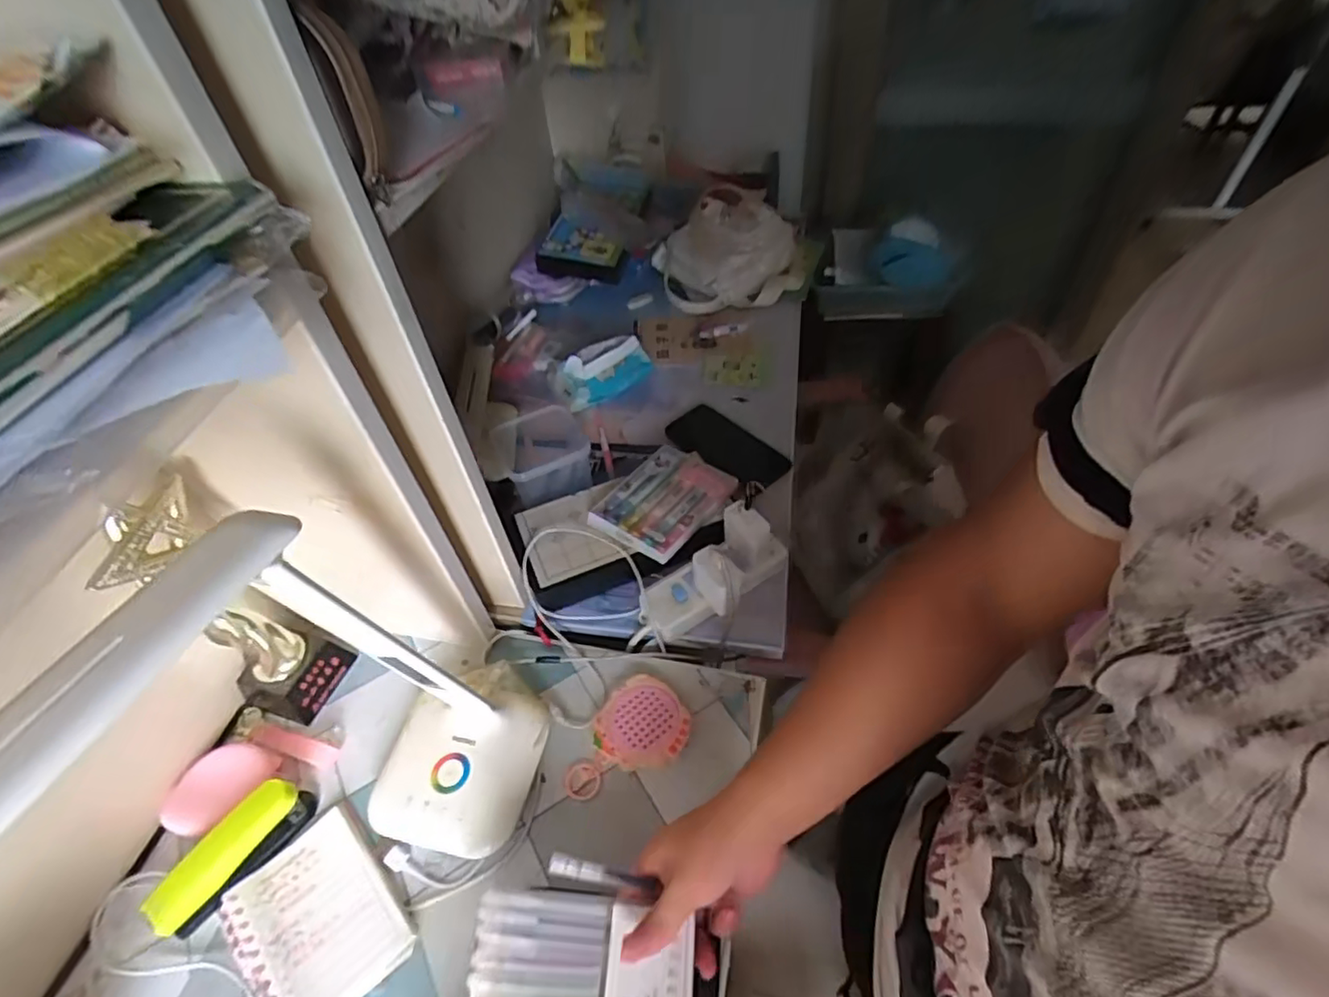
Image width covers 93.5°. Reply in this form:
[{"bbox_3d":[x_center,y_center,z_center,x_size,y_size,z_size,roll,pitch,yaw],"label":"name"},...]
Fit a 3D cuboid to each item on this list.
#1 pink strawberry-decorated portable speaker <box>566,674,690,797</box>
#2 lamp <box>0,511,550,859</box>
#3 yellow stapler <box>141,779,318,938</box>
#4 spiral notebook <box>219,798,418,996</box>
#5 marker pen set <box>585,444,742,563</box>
[{"bbox_3d":[-0.037,0.220,0.568,0.120,0.018,0.080,-33,54,-24],"label":"pink strawberry-decorated portable speaker"},{"bbox_3d":[-0.215,0.185,0.376,0.115,0.366,0.300,14,50,17],"label":"lamp"},{"bbox_3d":[-0.354,0.290,0.513,0.032,0.041,0.121,24,53,23],"label":"yellow stapler"},{"bbox_3d":[-0.275,0.330,0.493,0.109,0.014,0.141,-35,54,-25],"label":"spiral notebook"},{"bbox_3d":[0.000,0.000,0.710,0.114,0.015,0.144,29,56,27],"label":"marker pen set"}]

